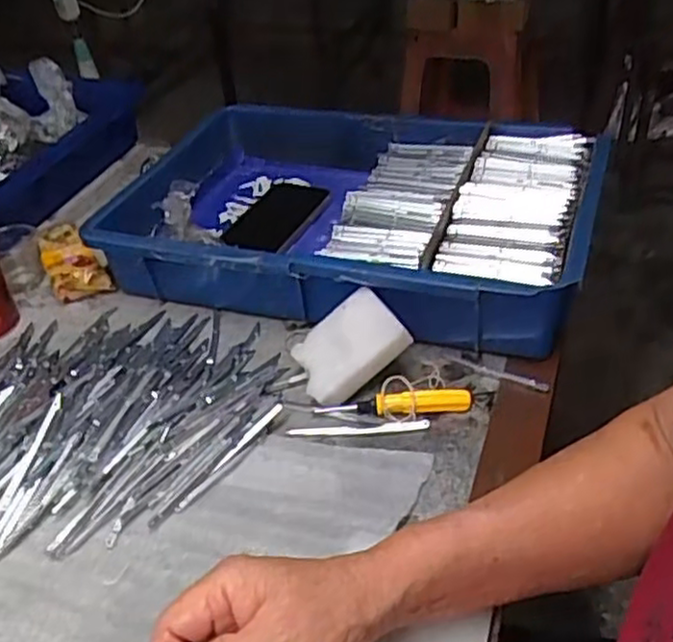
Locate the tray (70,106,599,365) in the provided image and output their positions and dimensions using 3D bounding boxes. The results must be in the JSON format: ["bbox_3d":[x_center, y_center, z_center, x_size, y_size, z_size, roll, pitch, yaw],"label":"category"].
[{"bbox_3d":[0.021,-0.109,0.711,0.426,0.104,0.301,10,41,18],"label":"tray"}]

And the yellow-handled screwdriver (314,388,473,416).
[{"bbox_3d":[0.043,0.061,0.546,0.115,0.015,0.018,-5,38,1],"label":"yellow-handled screwdriver"}]

